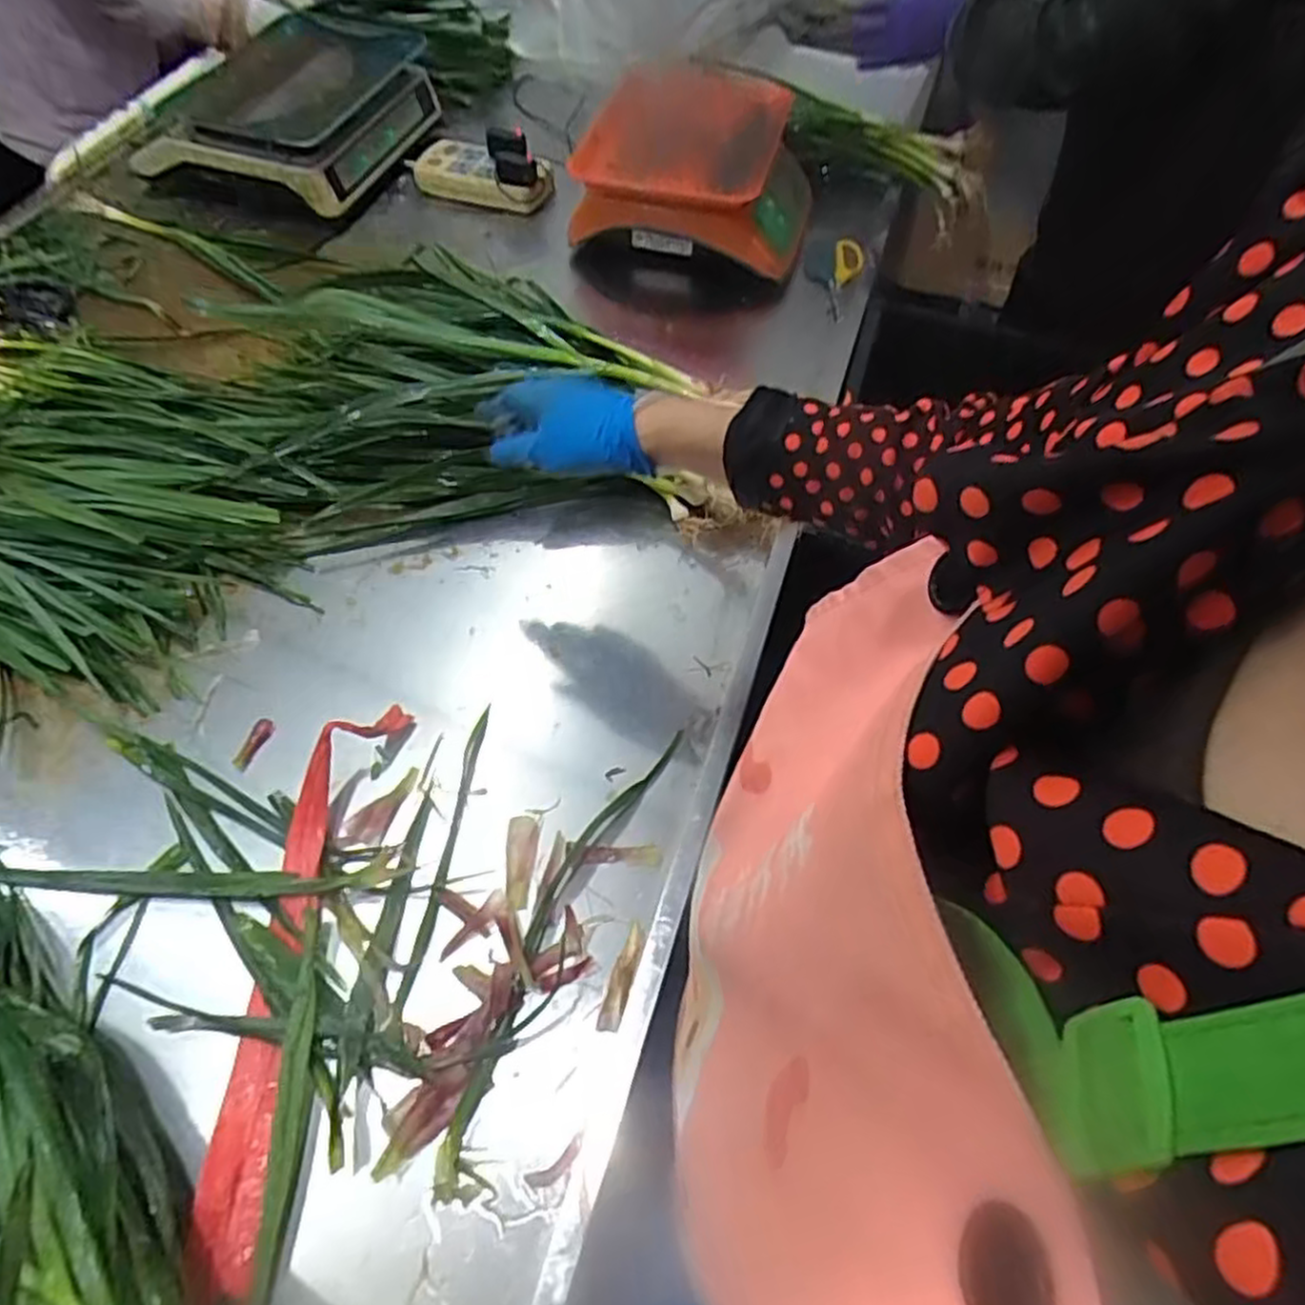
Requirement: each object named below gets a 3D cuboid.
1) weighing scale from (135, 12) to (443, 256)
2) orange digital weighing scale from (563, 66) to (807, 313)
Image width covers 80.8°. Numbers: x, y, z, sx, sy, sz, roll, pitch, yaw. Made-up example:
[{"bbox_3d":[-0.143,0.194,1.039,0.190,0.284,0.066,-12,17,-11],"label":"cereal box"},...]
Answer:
[{"bbox_3d":[-0.484,-0.730,1.020,0.276,0.123,0.329,15,59,9],"label":"weighing scale"},{"bbox_3d":[0.069,-0.648,1.051,0.286,0.159,0.379,10,58,5],"label":"orange digital weighing scale"}]

